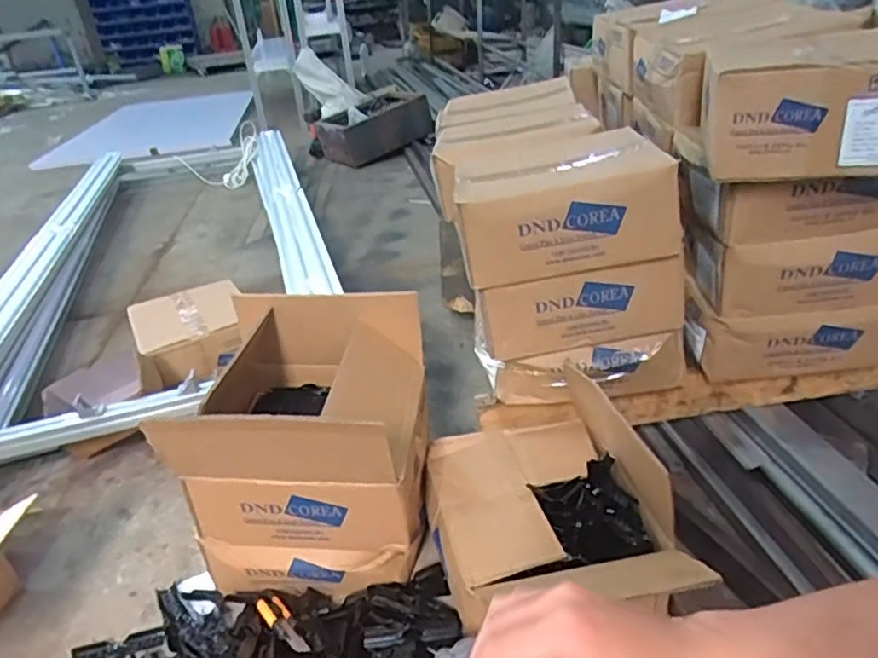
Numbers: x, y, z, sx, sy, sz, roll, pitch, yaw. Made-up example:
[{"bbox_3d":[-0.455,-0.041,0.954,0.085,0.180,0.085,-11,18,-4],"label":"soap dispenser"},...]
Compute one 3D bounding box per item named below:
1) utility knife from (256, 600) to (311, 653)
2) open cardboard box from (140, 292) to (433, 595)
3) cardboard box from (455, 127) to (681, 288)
[{"bbox_3d":[-0.217,0.405,0.880,0.018,0.013,0.140,-29,22,-34],"label":"utility knife"},{"bbox_3d":[-0.195,0.184,0.989,0.345,0.353,0.329,-4,28,3],"label":"open cardboard box"},{"bbox_3d":[0.184,-0.211,1.026,0.300,0.141,0.295,-5,28,2],"label":"cardboard box"}]

